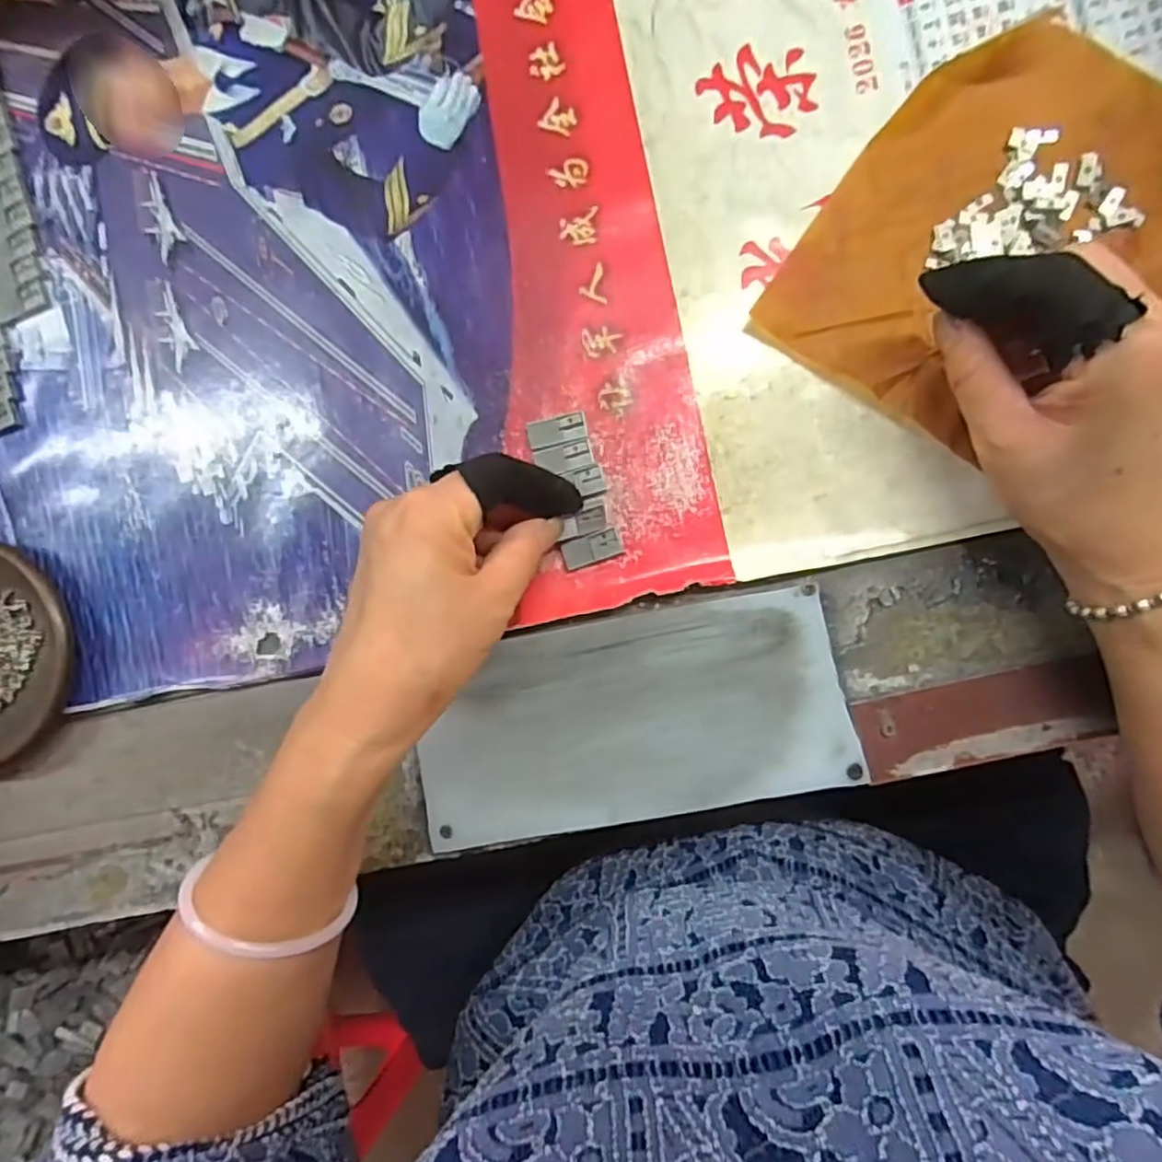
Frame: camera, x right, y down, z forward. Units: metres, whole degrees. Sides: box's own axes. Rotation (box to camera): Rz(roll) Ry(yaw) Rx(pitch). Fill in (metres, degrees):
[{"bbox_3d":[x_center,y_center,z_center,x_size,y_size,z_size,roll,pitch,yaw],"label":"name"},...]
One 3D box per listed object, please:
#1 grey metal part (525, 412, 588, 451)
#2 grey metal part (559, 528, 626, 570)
[{"bbox_3d":[-0.011,-0.072,0.331,0.028,0.006,0.015,-12,88,5],"label":"grey metal part"},{"bbox_3d":[0.005,-0.015,0.328,0.028,0.004,0.013,-20,88,5],"label":"grey metal part"}]

